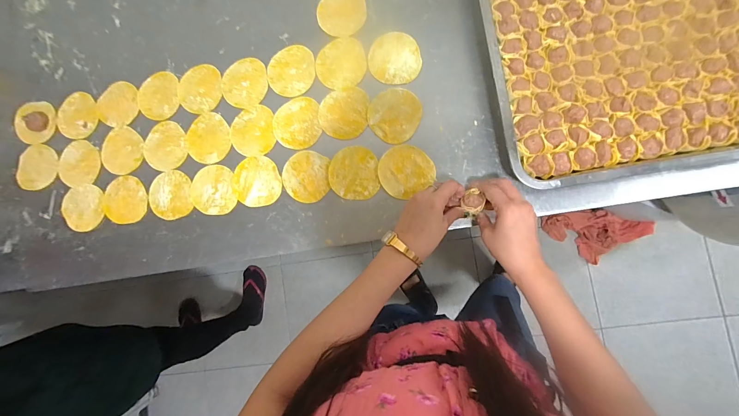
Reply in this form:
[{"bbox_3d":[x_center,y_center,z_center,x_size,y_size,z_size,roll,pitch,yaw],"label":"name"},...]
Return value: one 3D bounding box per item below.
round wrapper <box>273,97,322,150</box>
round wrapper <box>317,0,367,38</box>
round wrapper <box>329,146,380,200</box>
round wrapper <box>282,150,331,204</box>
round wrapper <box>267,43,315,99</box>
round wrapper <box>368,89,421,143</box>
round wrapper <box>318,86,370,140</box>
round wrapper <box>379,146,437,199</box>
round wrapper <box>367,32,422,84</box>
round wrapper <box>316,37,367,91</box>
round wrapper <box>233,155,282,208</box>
[{"bbox_3d":[-0.118,-0.137,0.505,0.076,0.004,0.083,0,86,6],"label":"round wrapper"},{"bbox_3d":[-0.045,-0.321,0.508,0.078,0.004,0.085,0,86,6],"label":"round wrapper"},{"bbox_3d":[-0.024,-0.054,0.486,0.076,0.007,0.082,-1,85,6],"label":"round wrapper"},{"bbox_3d":[-0.100,-0.050,0.495,0.075,0.004,0.080,-1,86,6],"label":"round wrapper"},{"bbox_3d":[-0.128,-0.226,0.511,0.077,0.004,0.083,0,86,6],"label":"round wrapper"},{"bbox_3d":[0.038,-0.144,0.482,0.080,0.004,0.081,0,86,6],"label":"round wrapper"},{"bbox_3d":[-0.041,-0.152,0.494,0.078,0.004,0.082,3,86,6],"label":"round wrapper"},{"bbox_3d":[0.054,-0.057,0.474,0.079,0.004,0.078,0,86,6],"label":"round wrapper"},{"bbox_3d":[0.039,-0.234,0.488,0.077,0.004,0.085,-17,84,5],"label":"round wrapper"},{"bbox_3d":[-0.045,-0.231,0.498,0.078,0.004,0.080,0,86,6],"label":"round wrapper"},{"bbox_3d":[-0.183,-0.044,0.507,0.075,0.004,0.082,0,86,6],"label":"round wrapper"}]

